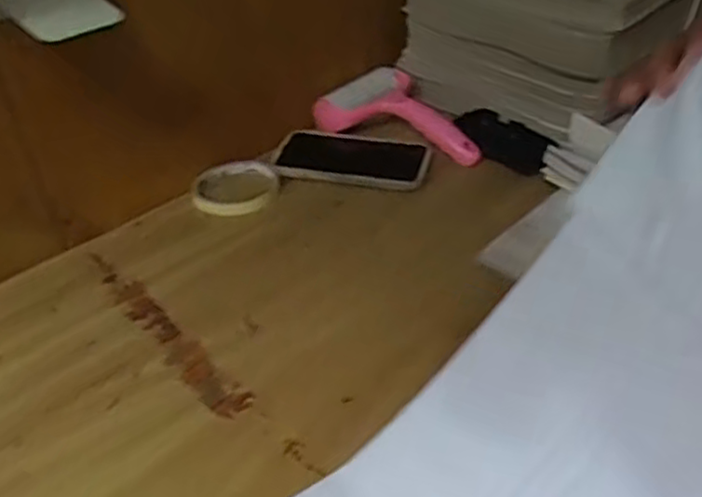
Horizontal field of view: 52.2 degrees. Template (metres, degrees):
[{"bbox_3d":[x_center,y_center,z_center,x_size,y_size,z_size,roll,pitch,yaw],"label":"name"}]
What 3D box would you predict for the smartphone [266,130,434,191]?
[{"bbox_3d":[0.001,-0.095,0.752,0.159,0.012,0.084,7,40,14],"label":"smartphone"}]

